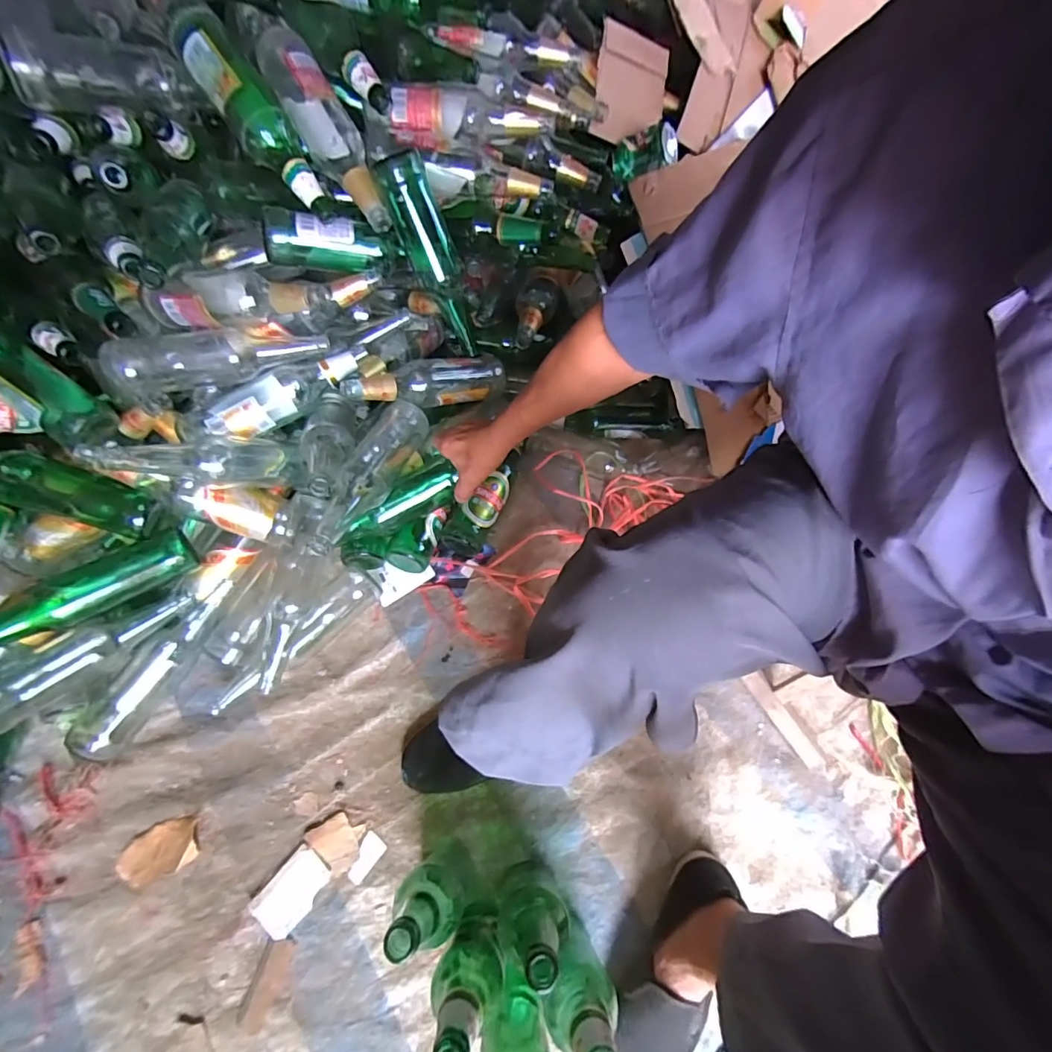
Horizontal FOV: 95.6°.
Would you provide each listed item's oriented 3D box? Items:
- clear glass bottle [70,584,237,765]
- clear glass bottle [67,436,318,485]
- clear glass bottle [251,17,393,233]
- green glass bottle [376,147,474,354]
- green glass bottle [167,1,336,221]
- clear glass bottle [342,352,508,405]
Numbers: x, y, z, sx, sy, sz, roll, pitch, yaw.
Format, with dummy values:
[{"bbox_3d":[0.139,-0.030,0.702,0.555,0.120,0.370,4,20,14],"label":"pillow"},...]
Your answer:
[{"bbox_3d":[-0.505,0.186,0.659,0.064,0.062,0.264,29,70,10],"label":"clear glass bottle"},{"bbox_3d":[-0.404,-0.084,0.611,0.250,0.054,0.060,-7,60,-52],"label":"clear glass bottle"},{"bbox_3d":[-0.254,-0.506,0.618,0.068,0.067,0.266,-33,92,-14],"label":"clear glass bottle"},{"bbox_3d":[-0.131,-0.376,0.688,0.066,0.264,0.075,-34,42,-14],"label":"green glass bottle"},{"bbox_3d":[-0.331,-0.501,0.595,0.067,0.076,0.240,-44,112,-17],"label":"green glass bottle"},{"bbox_3d":[-0.139,-0.214,0.726,0.279,0.062,0.072,-19,68,-36],"label":"clear glass bottle"}]

